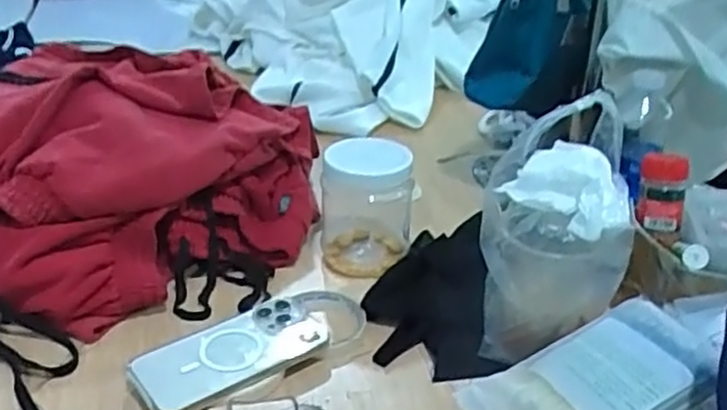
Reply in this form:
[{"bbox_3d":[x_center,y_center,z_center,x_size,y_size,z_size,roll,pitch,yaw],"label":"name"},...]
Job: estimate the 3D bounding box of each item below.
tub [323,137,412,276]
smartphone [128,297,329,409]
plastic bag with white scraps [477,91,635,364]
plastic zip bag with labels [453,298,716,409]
[{"bbox_3d":[0.004,-0.003,0.769,0.095,0.129,0.102,3,30,-2],"label":"tub"},{"bbox_3d":[-0.108,0.126,0.618,0.173,0.009,0.072,-18,44,-33],"label":"smartphone"},{"bbox_3d":[0.154,0.031,0.587,0.104,0.205,0.091,2,30,-4],"label":"plastic bag with white scraps"},{"bbox_3d":[0.166,0.130,0.517,0.172,0.025,0.113,-27,32,-8],"label":"plastic zip bag with labels"}]

